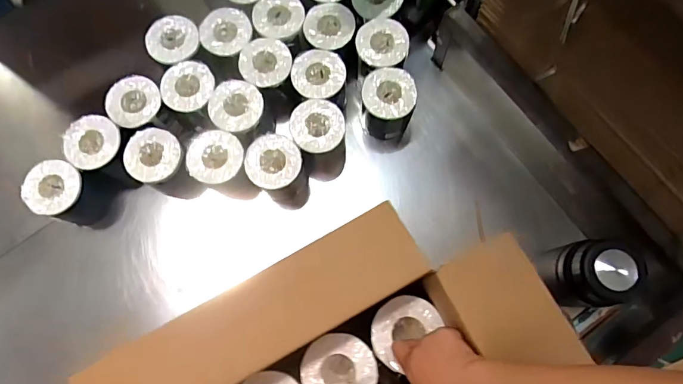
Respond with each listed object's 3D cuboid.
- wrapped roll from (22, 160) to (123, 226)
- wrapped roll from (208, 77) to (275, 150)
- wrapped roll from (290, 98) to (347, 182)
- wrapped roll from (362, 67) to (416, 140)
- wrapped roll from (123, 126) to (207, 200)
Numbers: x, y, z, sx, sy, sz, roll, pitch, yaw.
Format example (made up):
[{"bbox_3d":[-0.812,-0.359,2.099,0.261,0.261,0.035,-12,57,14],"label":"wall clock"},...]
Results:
[{"bbox_3d":[-0.469,0.007,0.769,0.105,0.113,0.094,19,77,5],"label":"wrapped roll"},{"bbox_3d":[-0.177,-0.128,0.798,0.095,0.115,0.102,0,76,0],"label":"wrapped roll"},{"bbox_3d":[-0.039,-0.089,0.810,0.092,0.158,0.100,0,76,0],"label":"wrapped roll"},{"bbox_3d":[0.082,-0.158,0.792,0.088,0.112,0.090,0,76,0],"label":"wrapped roll"},{"bbox_3d":[-0.309,-0.049,0.786,0.095,0.125,0.101,0,76,0],"label":"wrapped roll"}]

